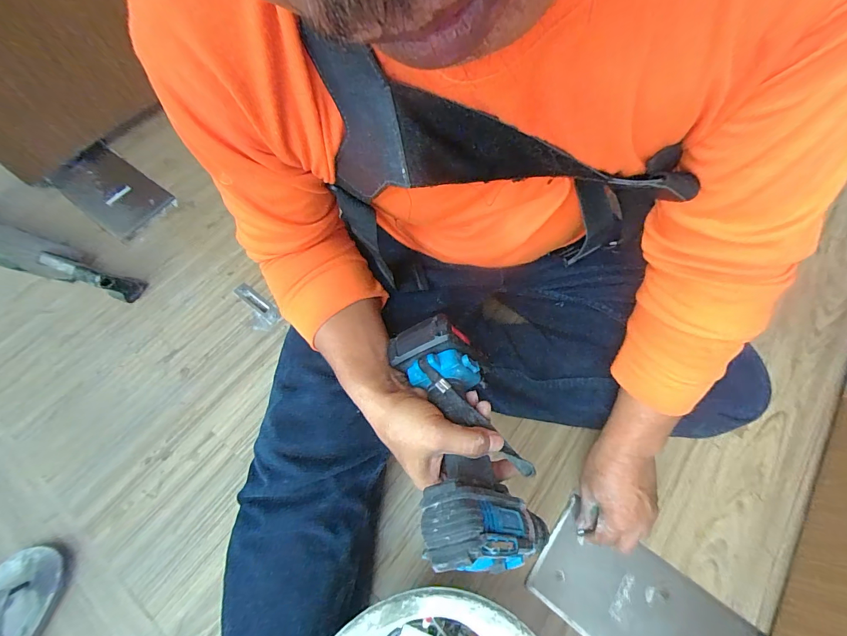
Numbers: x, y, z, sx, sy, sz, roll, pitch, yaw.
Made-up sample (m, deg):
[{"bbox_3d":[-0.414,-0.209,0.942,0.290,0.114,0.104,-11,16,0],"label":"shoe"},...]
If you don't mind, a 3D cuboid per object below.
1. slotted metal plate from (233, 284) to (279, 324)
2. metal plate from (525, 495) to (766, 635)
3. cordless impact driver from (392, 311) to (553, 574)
[{"bbox_3d":[-0.285,-0.025,0.648,0.100,0.004,0.025,36,71,16],"label":"slotted metal plate"},{"bbox_3d":[0.257,0.346,0.450,0.238,0.005,0.125,33,67,19],"label":"metal plate"},{"bbox_3d":[0.033,0.093,0.330,0.097,0.086,0.202,-12,65,-4],"label":"cordless impact driver"}]

